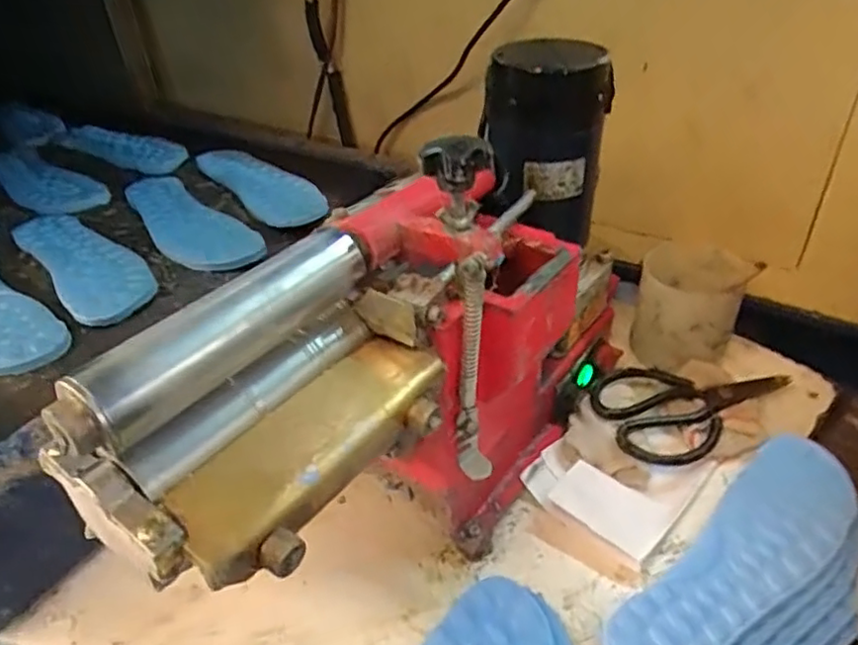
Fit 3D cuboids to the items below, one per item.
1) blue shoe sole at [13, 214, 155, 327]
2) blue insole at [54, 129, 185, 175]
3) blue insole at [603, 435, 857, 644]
[{"bbox_3d":[-0.351,-0.062,0.647,0.076,0.022,0.218,-31,46,-30],"label":"blue shoe sole"},{"bbox_3d":[-0.419,-0.245,0.889,0.233,0.023,0.063,20,44,27],"label":"blue insole"},{"bbox_3d":[0.215,0.159,0.428,0.242,0.019,0.075,-31,45,-30],"label":"blue insole"}]

